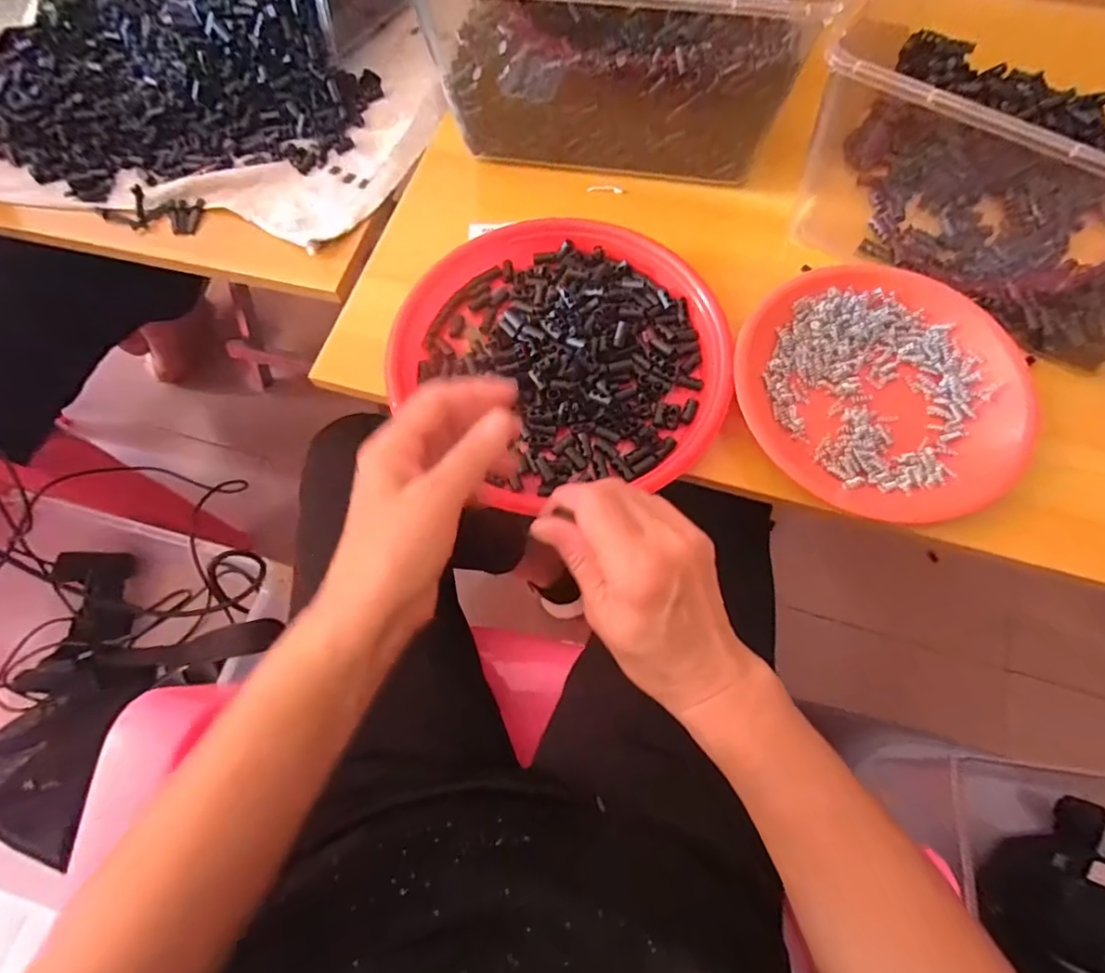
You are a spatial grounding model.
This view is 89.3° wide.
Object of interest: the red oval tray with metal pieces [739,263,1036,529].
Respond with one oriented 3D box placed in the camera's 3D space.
[{"bbox_3d":[0.235,-0.072,0.402,0.190,0.021,0.198,-43,72,-12],"label":"red oval tray with metal pieces"}]

